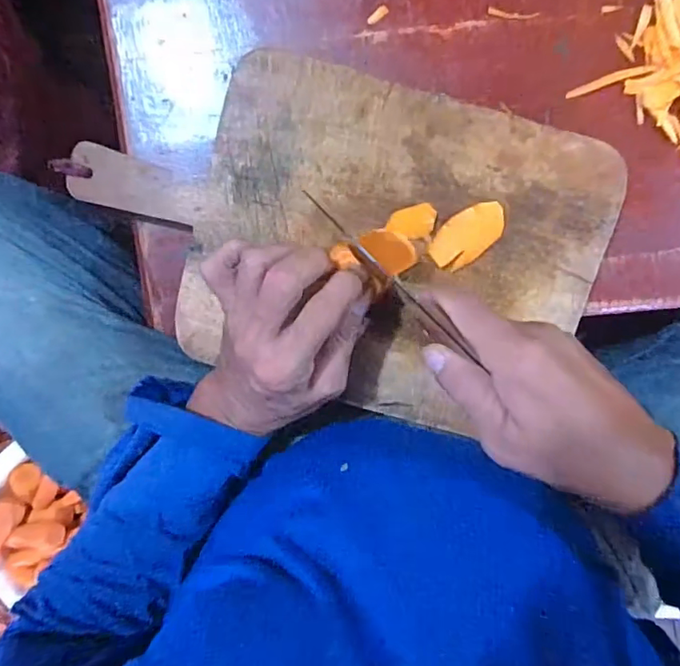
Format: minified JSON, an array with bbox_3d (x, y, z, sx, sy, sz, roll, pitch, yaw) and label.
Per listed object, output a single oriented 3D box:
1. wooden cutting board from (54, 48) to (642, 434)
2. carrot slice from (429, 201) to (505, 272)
[{"bbox_3d":[-0.002,-0.069,0.394,0.374,0.017,0.226,16,96,-1],"label":"wooden cutting board"},{"bbox_3d":[0.094,-0.070,0.389,0.058,0.004,0.033,-36,98,7],"label":"carrot slice"}]

